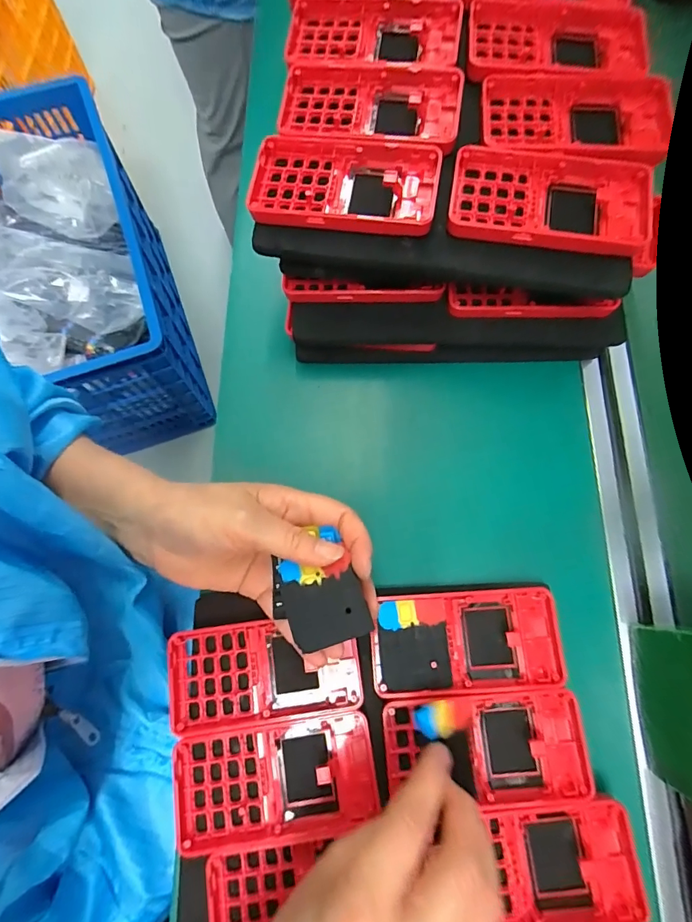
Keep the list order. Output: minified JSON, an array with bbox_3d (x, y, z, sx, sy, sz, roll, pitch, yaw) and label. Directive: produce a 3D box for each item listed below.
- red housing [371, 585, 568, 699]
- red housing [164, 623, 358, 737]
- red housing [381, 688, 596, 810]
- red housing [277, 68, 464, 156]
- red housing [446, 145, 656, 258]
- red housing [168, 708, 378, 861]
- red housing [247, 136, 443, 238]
[{"bbox_3d":[0.080,0.119,0.285,0.123,0.010,0.061,-3,75,-1],"label":"red housing"},{"bbox_3d":[-0.054,0.137,0.283,0.122,0.010,0.061,-9,75,-2],"label":"red housing"},{"bbox_3d":[0.087,0.179,0.268,0.124,0.013,0.062,-4,75,-1],"label":"red housing"},{"bbox_3d":[0.016,-0.253,0.303,0.126,0.013,0.069,12,75,4],"label":"red housing"},{"bbox_3d":[0.134,-0.169,0.282,0.128,0.014,0.067,11,75,3],"label":"red housing"},{"bbox_3d":[-0.044,0.196,0.267,0.122,0.008,0.062,-8,75,-2],"label":"red housing"},{"bbox_3d":[-0.001,-0.189,0.288,0.123,0.012,0.068,9,75,3],"label":"red housing"}]

